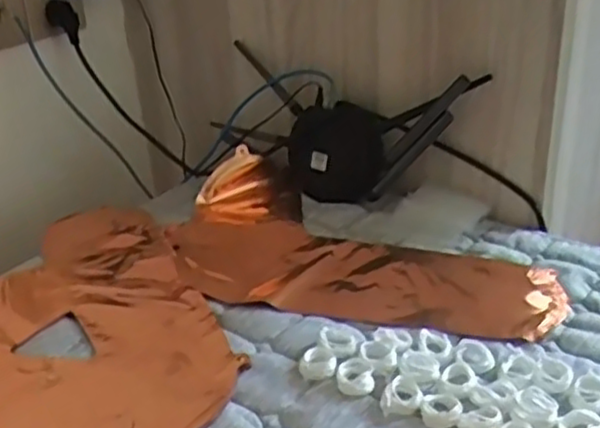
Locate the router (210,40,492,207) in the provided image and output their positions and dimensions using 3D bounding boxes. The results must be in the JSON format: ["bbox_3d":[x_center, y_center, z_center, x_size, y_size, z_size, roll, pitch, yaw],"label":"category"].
[{"bbox_3d":[0.035,-0.096,0.819,0.330,0.160,0.033,16,12,34],"label":"router"}]

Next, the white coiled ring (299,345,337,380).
[{"bbox_3d":[0.014,0.116,0.566,0.028,0.009,0.029,-2,28,1],"label":"white coiled ring"}]

